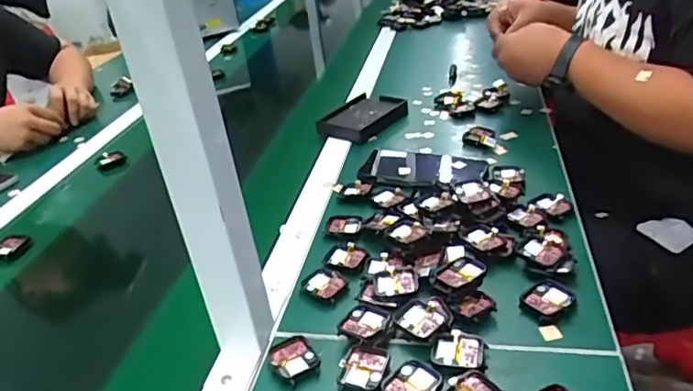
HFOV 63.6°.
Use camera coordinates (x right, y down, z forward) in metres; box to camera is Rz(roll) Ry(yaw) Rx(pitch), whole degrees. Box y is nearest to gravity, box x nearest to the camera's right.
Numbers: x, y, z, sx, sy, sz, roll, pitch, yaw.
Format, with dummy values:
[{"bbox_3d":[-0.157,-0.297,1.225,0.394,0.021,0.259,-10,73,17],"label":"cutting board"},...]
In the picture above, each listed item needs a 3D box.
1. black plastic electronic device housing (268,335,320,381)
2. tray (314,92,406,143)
[{"bbox_3d":[-0.046,0.140,0.485,0.038,0.006,0.046,-25,34,-26],"label":"black plastic electronic device housing"},{"bbox_3d":[0.025,-0.132,0.924,0.111,0.028,0.139,15,37,34],"label":"tray"}]

